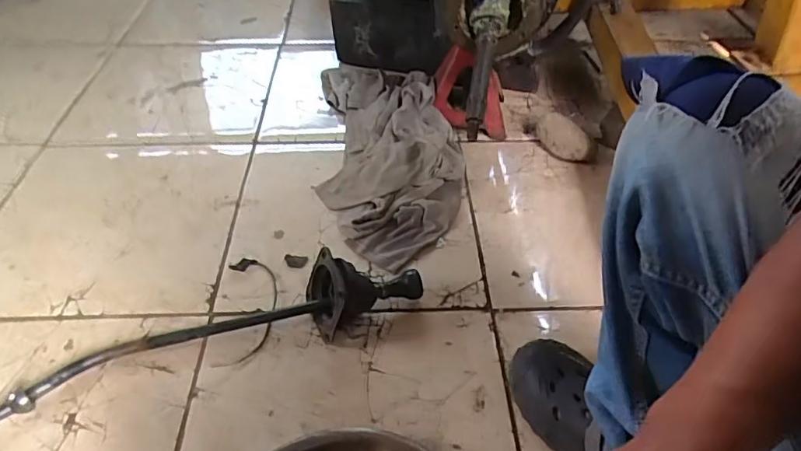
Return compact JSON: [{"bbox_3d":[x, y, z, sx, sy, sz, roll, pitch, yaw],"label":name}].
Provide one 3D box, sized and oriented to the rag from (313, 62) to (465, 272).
[{"bbox_3d":[-0.020,-0.167,1.005,0.259,0.079,0.548,0,46,-4],"label":"rag"}]

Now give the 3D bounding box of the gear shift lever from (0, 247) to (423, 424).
[{"bbox_3d":[-0.242,0.134,0.689,0.569,0.096,0.098,-16,49,-18],"label":"gear shift lever"}]

